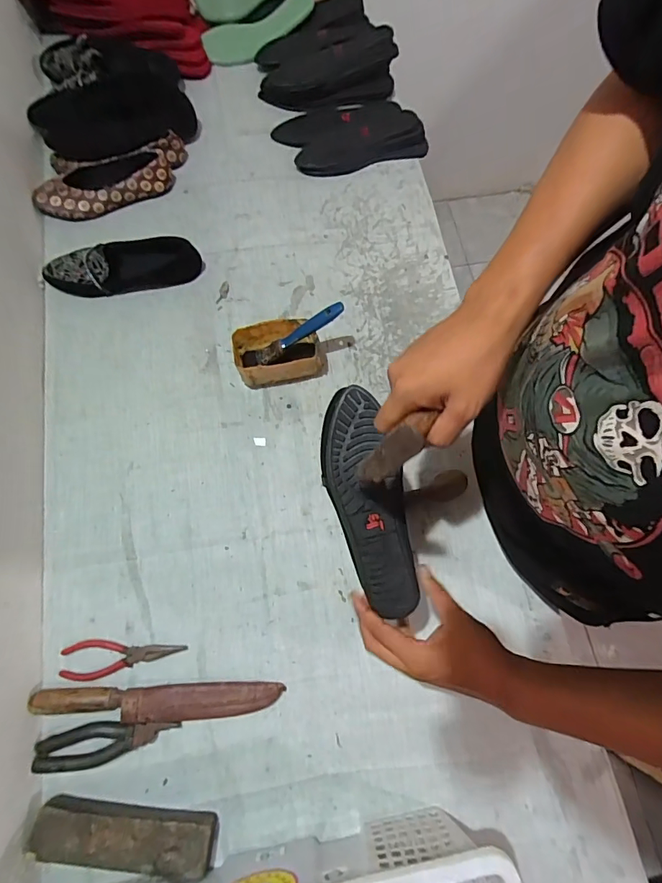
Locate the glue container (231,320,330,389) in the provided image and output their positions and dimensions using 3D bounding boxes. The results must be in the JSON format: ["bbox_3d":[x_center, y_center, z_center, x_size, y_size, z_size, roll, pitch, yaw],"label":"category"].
[{"bbox_3d":[-0.076,-0.133,0.663,0.132,0.064,0.076,-12,74,-4],"label":"glue container"}]

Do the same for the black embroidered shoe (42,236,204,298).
[{"bbox_3d":[-0.342,-0.290,0.706,0.249,0.057,0.080,-8,73,-3],"label":"black embroidered shoe"}]

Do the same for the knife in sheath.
[{"bbox_3d":[-0.213,0.324,0.539,0.294,0.024,0.041,-1,73,-1],"label":"knife in sheath"}]

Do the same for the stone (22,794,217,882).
[{"bbox_3d":[-0.233,0.449,0.495,0.199,0.040,0.055,7,73,1],"label":"stone"}]

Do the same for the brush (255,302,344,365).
[{"bbox_3d":[-0.049,-0.160,0.645,0.157,0.012,0.029,-25,72,28],"label":"brush"}]

